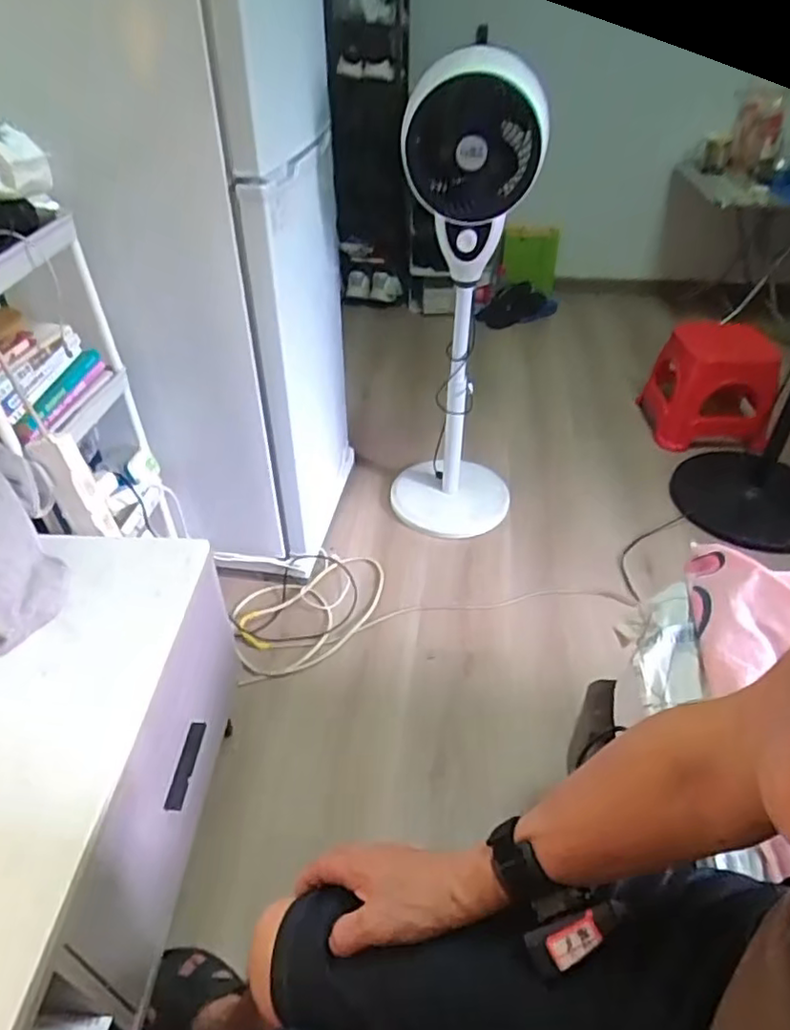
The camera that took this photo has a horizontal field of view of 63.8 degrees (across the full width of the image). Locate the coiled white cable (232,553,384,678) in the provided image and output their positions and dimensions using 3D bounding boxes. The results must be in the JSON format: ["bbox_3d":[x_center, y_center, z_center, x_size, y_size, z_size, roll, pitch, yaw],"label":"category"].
[{"bbox_3d":[-0.173,0.188,1.401,0.410,0.046,0.267,-24,45,-26],"label":"coiled white cable"}]

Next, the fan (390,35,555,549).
[{"bbox_3d":[0.142,-0.381,1.364,0.271,0.986,0.305,4,40,5],"label":"fan"}]

